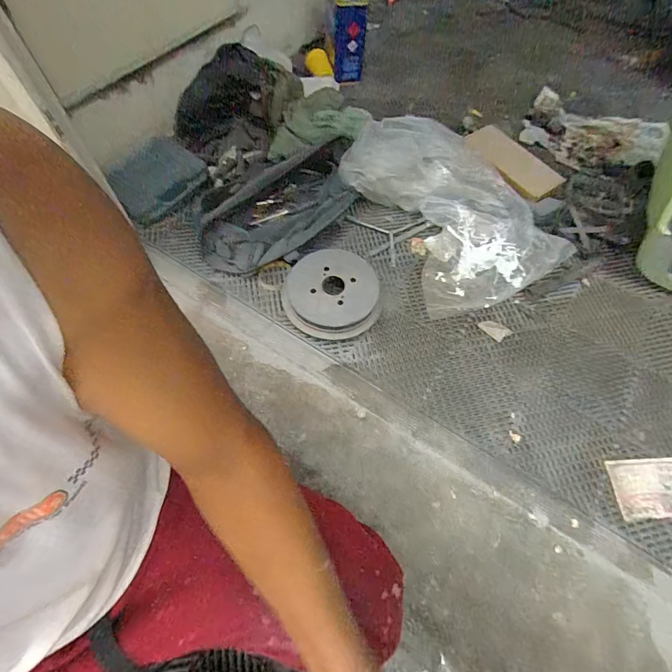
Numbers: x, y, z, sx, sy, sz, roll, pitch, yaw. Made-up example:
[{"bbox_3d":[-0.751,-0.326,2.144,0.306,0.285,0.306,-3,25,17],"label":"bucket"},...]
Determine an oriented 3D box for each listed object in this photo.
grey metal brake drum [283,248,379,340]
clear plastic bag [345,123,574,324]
[{"bbox_3d":[-0.011,-0.099,0.947,0.234,0.061,0.226,-5,65,-3],"label":"grey metal brake drum"},{"bbox_3d":[0.301,-0.367,1.049,0.424,0.138,0.581,-28,68,-13],"label":"clear plastic bag"}]

